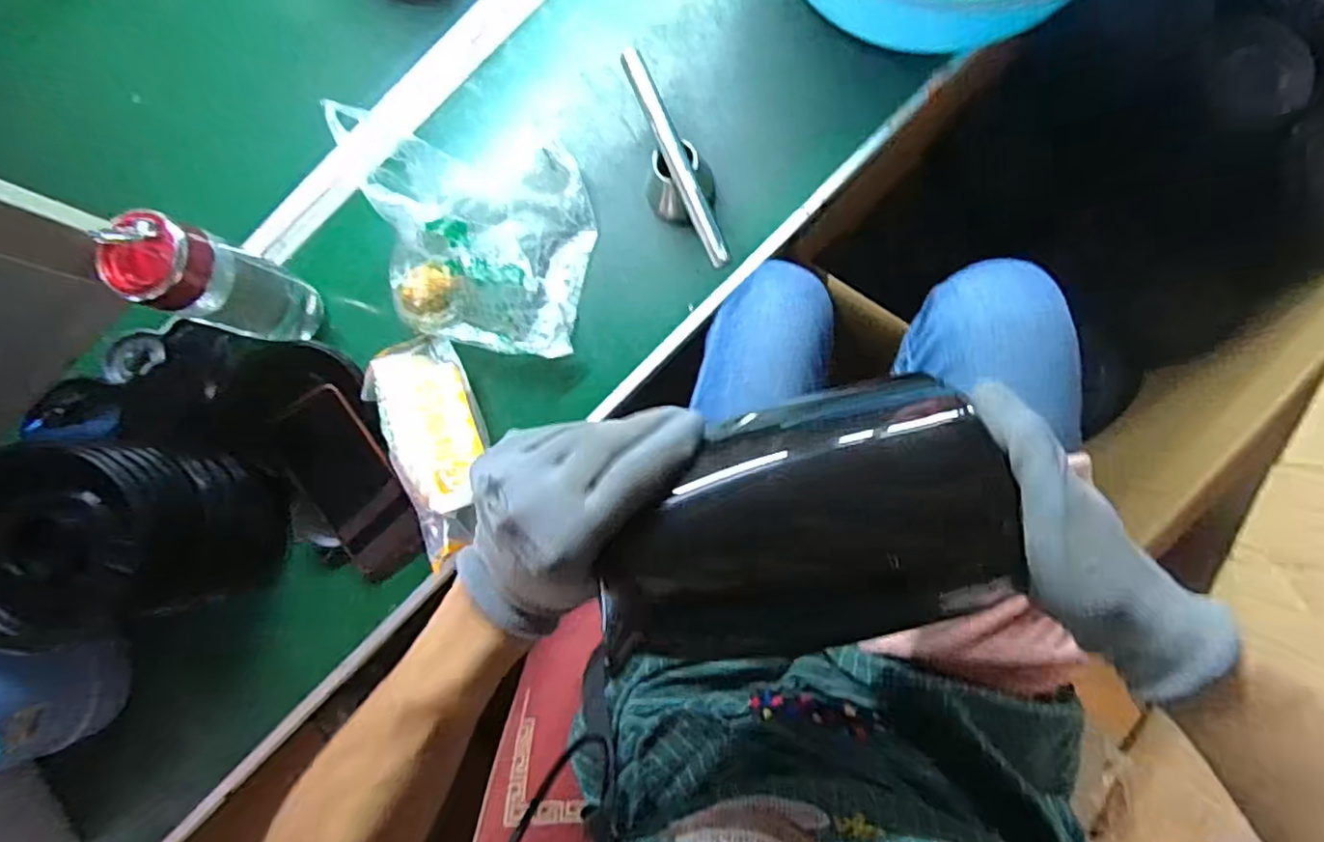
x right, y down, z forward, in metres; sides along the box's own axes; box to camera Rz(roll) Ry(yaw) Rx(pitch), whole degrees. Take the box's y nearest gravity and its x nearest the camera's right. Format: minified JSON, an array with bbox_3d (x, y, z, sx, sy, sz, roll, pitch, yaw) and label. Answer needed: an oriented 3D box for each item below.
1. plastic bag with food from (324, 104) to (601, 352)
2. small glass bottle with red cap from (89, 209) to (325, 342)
[{"bbox_3d":[-0.159,-0.163,0.566,0.180,0.099,0.207,-2,85,7],"label":"plastic bag with food"},{"bbox_3d":[-0.362,-0.113,0.541,0.052,0.175,0.069,28,89,9],"label":"small glass bottle with red cap"}]

